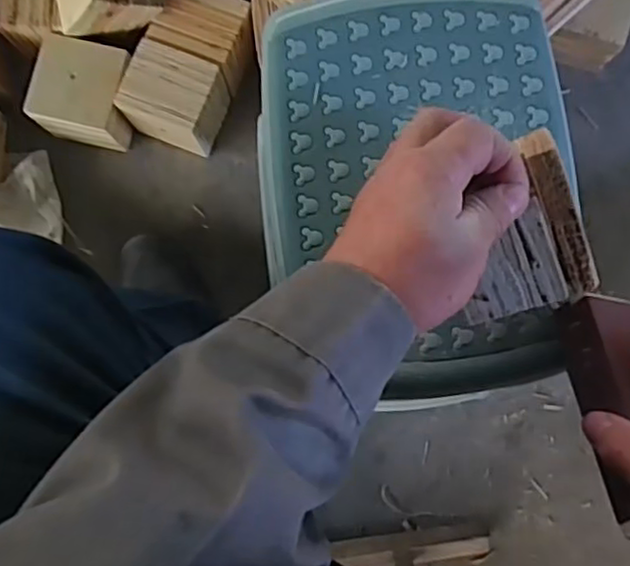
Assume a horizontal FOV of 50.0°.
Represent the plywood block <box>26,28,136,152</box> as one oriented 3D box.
[{"bbox_3d":[-0.265,-0.218,0.781,0.110,0.067,0.103,15,85,4],"label":"plywood block"}]

